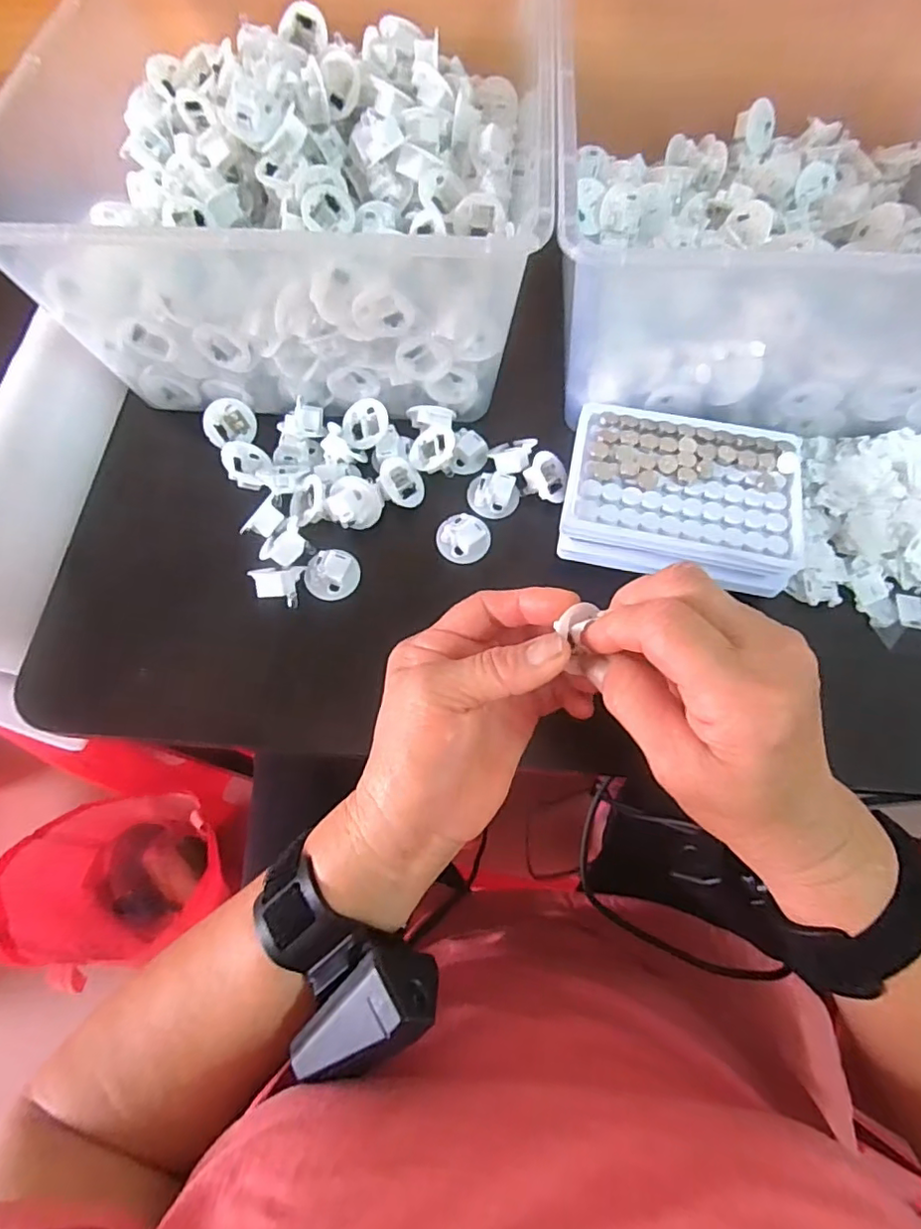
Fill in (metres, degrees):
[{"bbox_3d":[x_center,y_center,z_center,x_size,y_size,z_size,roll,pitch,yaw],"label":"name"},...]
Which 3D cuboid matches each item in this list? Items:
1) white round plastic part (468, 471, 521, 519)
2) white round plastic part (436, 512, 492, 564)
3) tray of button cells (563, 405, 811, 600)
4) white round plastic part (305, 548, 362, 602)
[{"bbox_3d":[0.022,-0.077,0.366,0.030,0.013,0.027,-33,71,-11],"label":"white round plastic part"},{"bbox_3d":[0.001,-0.047,0.352,0.032,0.018,0.027,27,71,11],"label":"white round plastic part"},{"bbox_3d":[0.130,-0.074,0.332,0.130,0.019,0.098,10,68,5],"label":"tray of button cells"},{"bbox_3d":[-0.078,-0.024,0.344,0.032,0.019,0.027,-4,68,0],"label":"white round plastic part"}]

